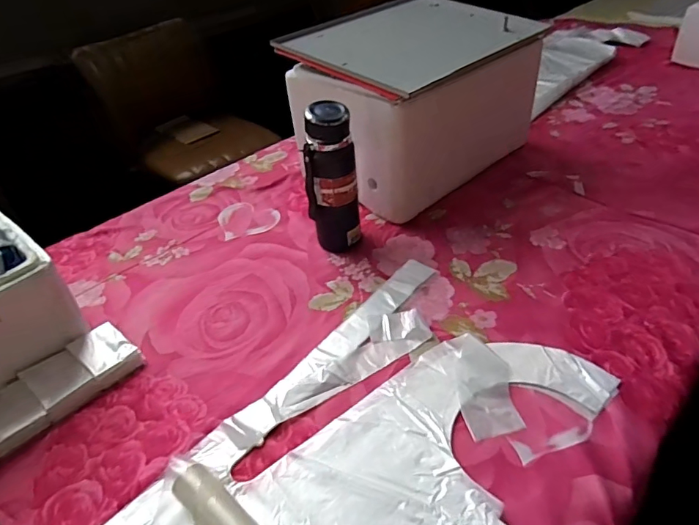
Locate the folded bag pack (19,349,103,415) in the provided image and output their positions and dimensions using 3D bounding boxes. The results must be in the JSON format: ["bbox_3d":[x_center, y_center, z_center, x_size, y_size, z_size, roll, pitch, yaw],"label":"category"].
[{"bbox_3d":[-0.386,0.162,0.643,0.094,0.029,0.066,28,50,33],"label":"folded bag pack"}]

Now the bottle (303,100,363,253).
[{"bbox_3d":[-0.029,-0.131,0.785,0.080,0.240,0.074,-4,40,2],"label":"bottle"}]

